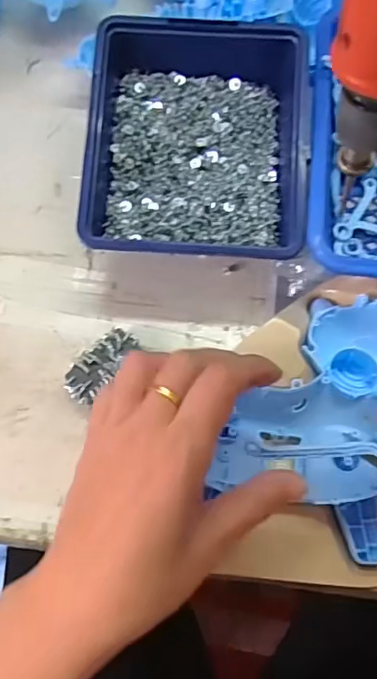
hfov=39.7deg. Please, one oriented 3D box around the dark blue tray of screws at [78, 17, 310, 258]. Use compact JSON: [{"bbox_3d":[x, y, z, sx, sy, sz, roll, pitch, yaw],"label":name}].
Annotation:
[{"bbox_3d":[0.009,-0.138,0.371,0.148,0.064,0.174,3,75,1],"label":"dark blue tray of screws"}]

